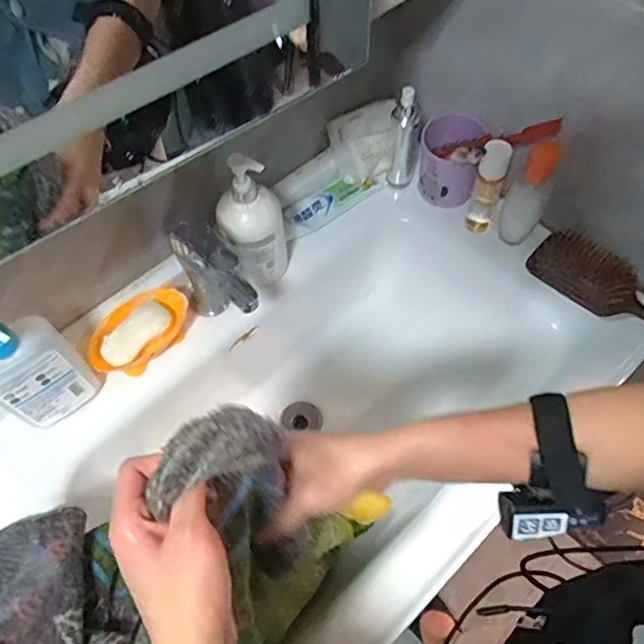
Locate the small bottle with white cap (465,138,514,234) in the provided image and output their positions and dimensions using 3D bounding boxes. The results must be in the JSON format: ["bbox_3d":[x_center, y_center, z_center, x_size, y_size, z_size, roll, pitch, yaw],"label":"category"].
[{"bbox_3d":[0.213,-0.171,0.735,0.034,0.143,0.034,25,63,14],"label":"small bottle with white cap"}]

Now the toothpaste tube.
[{"bbox_3d":[0.016,-0.173,0.805,0.168,0.024,0.044,-32,64,-16],"label":"toothpaste tube"}]

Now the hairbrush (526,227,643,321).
[{"bbox_3d":[0.383,-0.035,0.719,0.091,0.035,0.240,-40,67,-20],"label":"hairbrush"}]

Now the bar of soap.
[{"bbox_3d":[-0.222,0.014,0.680,0.047,0.016,0.088,38,67,20],"label":"bar of soap"}]

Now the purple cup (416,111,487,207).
[{"bbox_3d":[0.172,-0.216,0.777,0.083,0.106,0.069,19,62,12],"label":"purple cup"}]

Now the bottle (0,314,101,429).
[{"bbox_3d":[-0.304,0.050,0.597,0.090,0.164,0.040,-35,65,-17],"label":"bottle"}]

